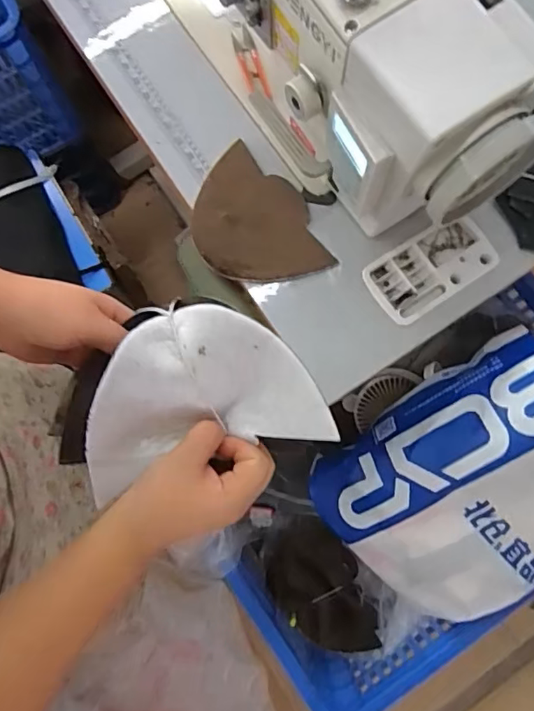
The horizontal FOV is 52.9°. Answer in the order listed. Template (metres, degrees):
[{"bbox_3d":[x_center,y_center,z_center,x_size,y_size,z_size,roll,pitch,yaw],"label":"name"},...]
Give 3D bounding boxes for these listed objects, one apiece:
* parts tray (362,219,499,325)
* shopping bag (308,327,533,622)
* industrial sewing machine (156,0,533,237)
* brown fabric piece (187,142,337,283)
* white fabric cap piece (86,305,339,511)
[{"bbox_3d":[0.187,-0.099,0.618,0.141,0.019,0.079,-34,79,-6],"label":"parts tray"},{"bbox_3d":[0.296,0.138,0.624,0.424,0.168,0.280,-33,79,-6],"label":"shopping bag"},{"bbox_3d":[0.044,-0.376,0.560,0.187,0.248,0.570,-32,79,-6],"label":"industrial sewing machine"},{"bbox_3d":[-0.021,-0.158,0.626,0.128,0.012,0.179,-26,80,-3],"label":"brown fabric piece"},{"bbox_3d":[-0.053,0.026,0.390,0.172,0.029,0.113,-17,101,-2],"label":"white fabric cap piece"}]

